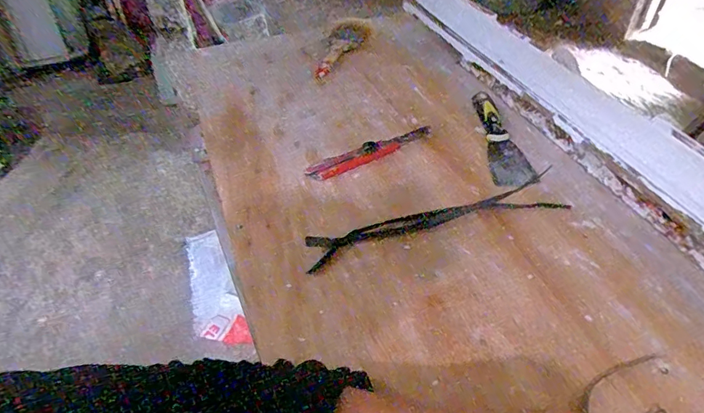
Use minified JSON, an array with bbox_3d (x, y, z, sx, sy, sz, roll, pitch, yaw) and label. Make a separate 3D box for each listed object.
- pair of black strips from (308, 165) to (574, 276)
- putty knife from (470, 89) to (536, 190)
[{"bbox_3d":[0.102,0.015,0.527,0.318,0.013,0.052,-13,46,-11],"label":"pair of black strips"},{"bbox_3d":[0.214,-0.100,0.632,0.056,0.032,0.189,-1,45,0],"label":"putty knife"}]

